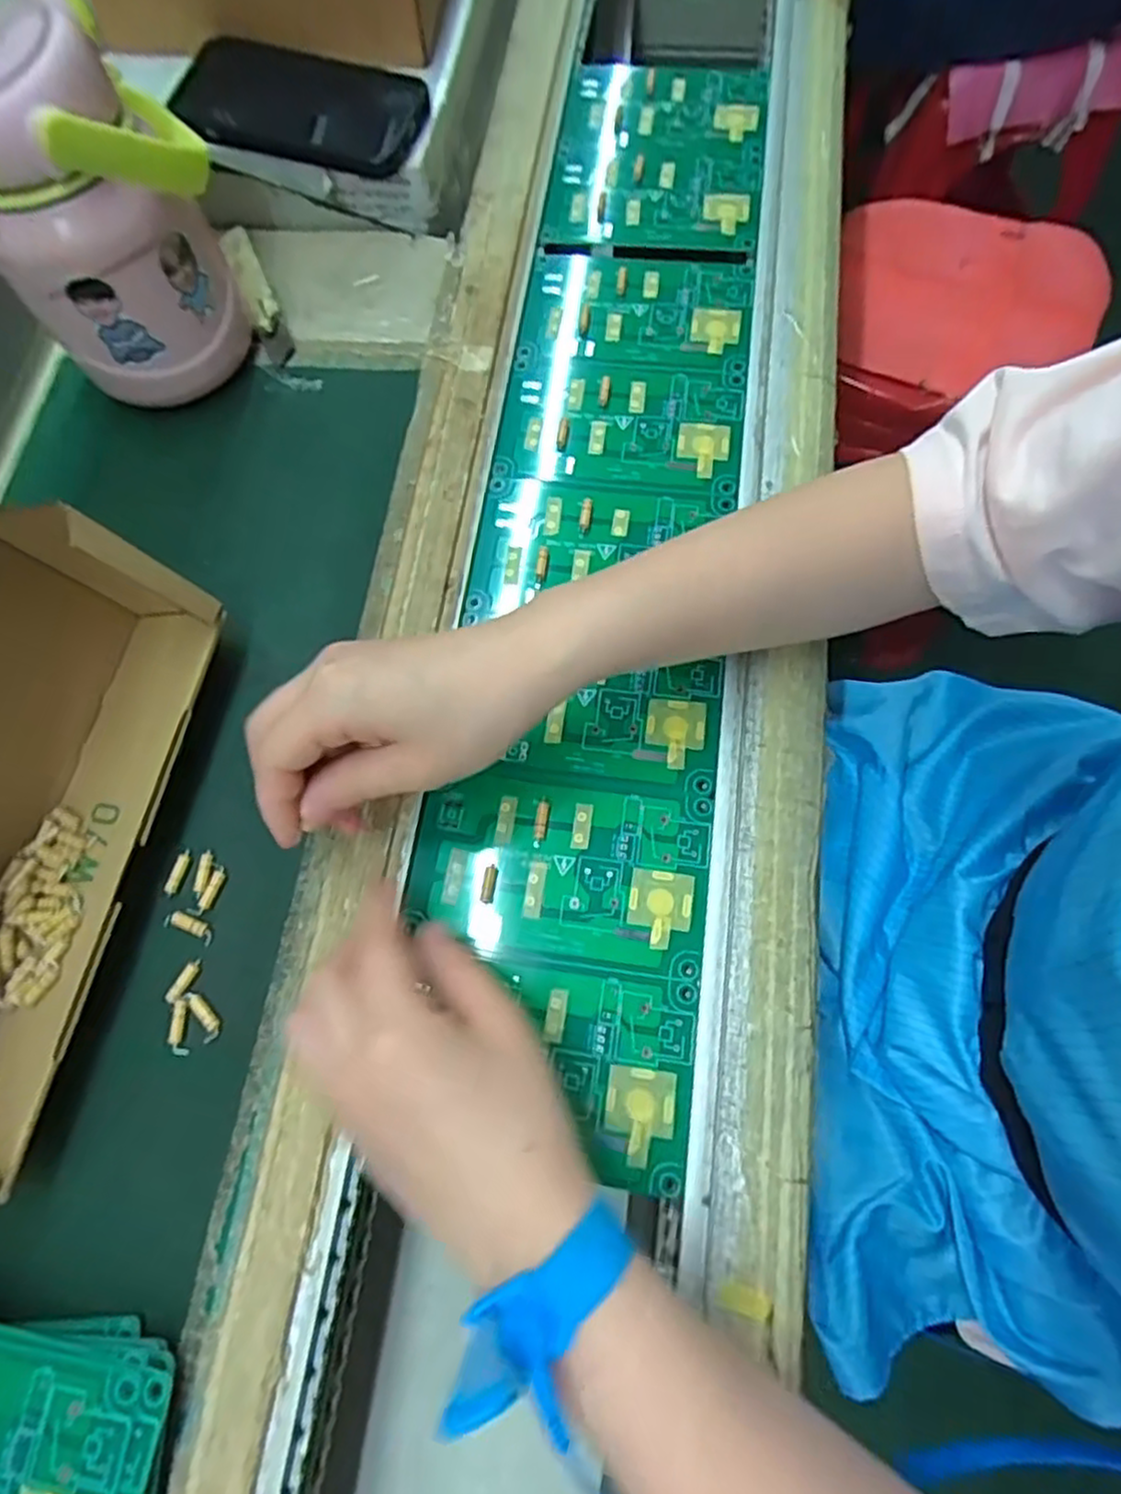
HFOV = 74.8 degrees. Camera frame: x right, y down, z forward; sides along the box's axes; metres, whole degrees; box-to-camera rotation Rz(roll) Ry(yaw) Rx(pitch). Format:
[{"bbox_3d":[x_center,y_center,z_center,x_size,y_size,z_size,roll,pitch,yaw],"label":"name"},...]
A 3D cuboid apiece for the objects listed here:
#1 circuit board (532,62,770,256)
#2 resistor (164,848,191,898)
[{"bbox_3d":[0.063,-0.387,0.476,0.130,0.015,0.159,5,72,3],"label":"circuit board"},{"bbox_3d":[-0.177,0.058,0.338,0.006,0.004,0.022,16,73,7],"label":"resistor"}]

